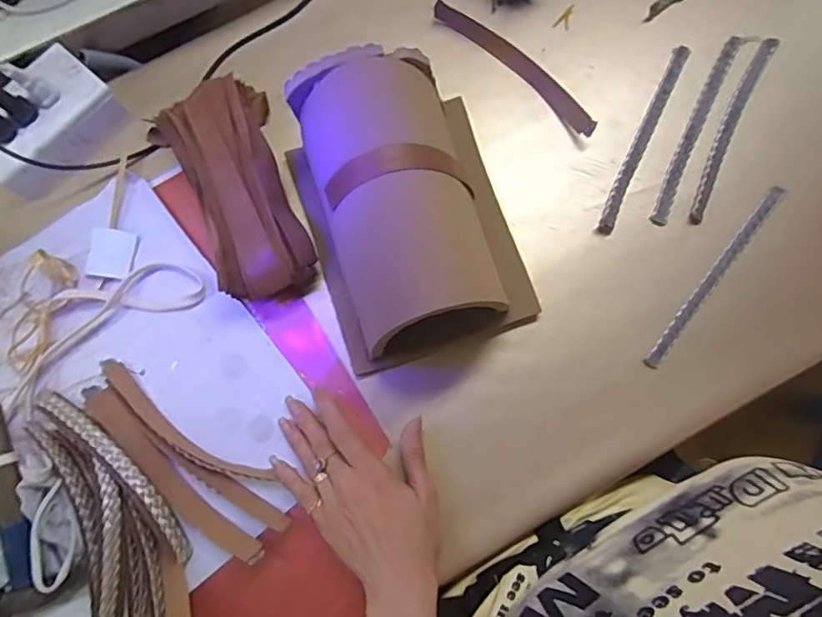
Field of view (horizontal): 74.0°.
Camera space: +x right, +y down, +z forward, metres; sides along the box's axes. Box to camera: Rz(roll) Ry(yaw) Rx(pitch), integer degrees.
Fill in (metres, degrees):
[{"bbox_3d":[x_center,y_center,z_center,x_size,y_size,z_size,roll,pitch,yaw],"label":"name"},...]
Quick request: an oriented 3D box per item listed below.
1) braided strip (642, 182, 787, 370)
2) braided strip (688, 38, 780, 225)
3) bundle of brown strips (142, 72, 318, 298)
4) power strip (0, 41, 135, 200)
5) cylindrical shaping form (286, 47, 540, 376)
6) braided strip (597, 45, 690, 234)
[{"bbox_3d":[0.254,-0.028,0.455,0.012,0.012,0.190,38,82,8],"label":"braided strip"},{"bbox_3d":[0.281,-0.161,0.482,0.018,0.005,0.192,26,80,6],"label":"braided strip"},{"bbox_3d":[-0.146,-0.097,0.458,0.099,0.049,0.190,-24,80,-5],"label":"bundle of brown strips"},{"bbox_3d":[-0.320,-0.161,0.481,0.082,0.047,0.121,38,81,6],"label":"power strip"},{"bbox_3d":[-0.001,-0.077,0.417,0.159,0.107,0.212,-18,79,-3],"label":"cylindrical shaping form"},{"bbox_3d":[0.204,-0.151,0.482,0.015,0.010,0.189,26,80,6],"label":"braided strip"}]

